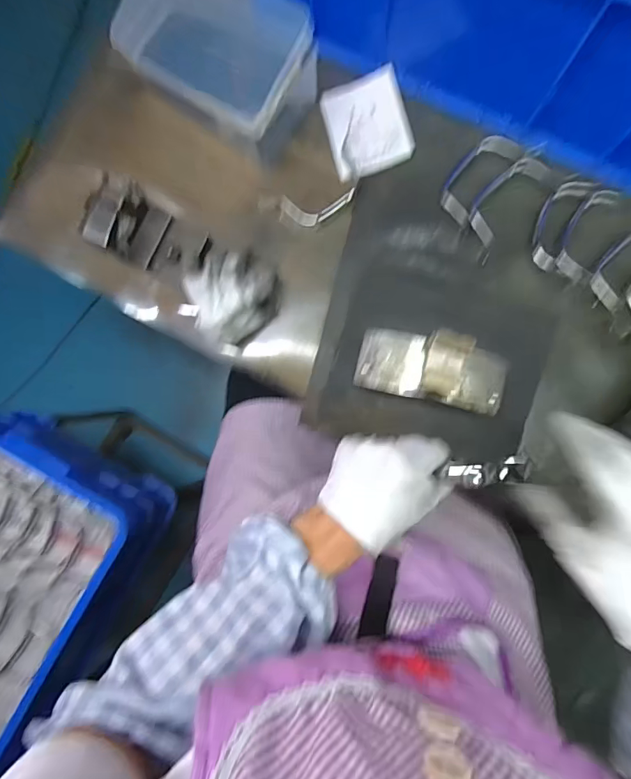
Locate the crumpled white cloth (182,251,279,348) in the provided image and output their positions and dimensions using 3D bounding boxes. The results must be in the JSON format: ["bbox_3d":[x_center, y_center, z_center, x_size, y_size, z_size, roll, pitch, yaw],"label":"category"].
[{"bbox_3d":[-0.082,-0.097,0.452,0.089,0.061,0.079,-40,85,-1],"label":"crumpled white cloth"}]

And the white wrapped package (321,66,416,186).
[{"bbox_3d":[0.056,-0.287,0.485,0.084,0.014,0.109,-14,85,2],"label":"white wrapped package"}]

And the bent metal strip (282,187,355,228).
[{"bbox_3d":[0.003,-0.192,0.472,0.081,0.021,0.029,-11,85,2],"label":"bent metal strip"}]

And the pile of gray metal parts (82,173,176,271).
[{"bbox_3d":[-0.185,-0.164,0.454,0.054,0.080,0.066,24,87,4],"label":"pile of gray metal parts"}]

